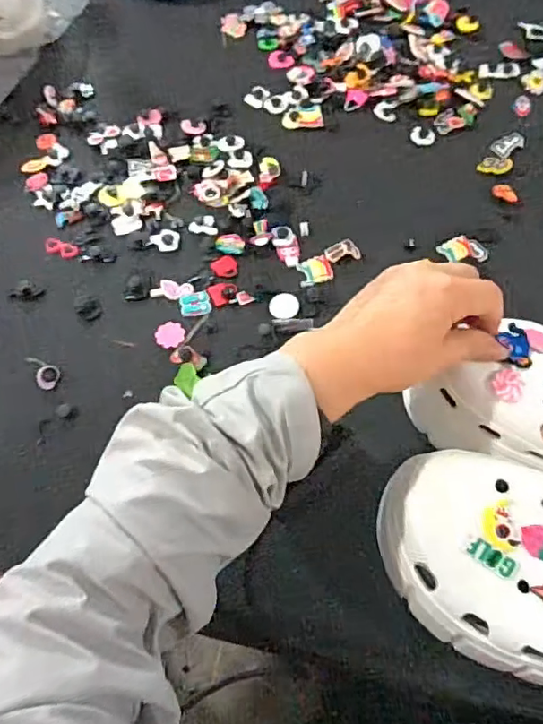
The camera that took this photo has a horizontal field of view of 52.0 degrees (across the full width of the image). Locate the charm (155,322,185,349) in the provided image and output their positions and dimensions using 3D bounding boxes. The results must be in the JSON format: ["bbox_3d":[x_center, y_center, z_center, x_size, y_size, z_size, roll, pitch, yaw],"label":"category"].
[{"bbox_3d":[-0.088,-0.024,0.482,0.026,0.004,0.024,37,69,19],"label":"charm"}]

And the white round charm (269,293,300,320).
[{"bbox_3d":[0.011,-0.050,0.492,0.026,0.004,0.026,-1,62,2],"label":"white round charm"}]

